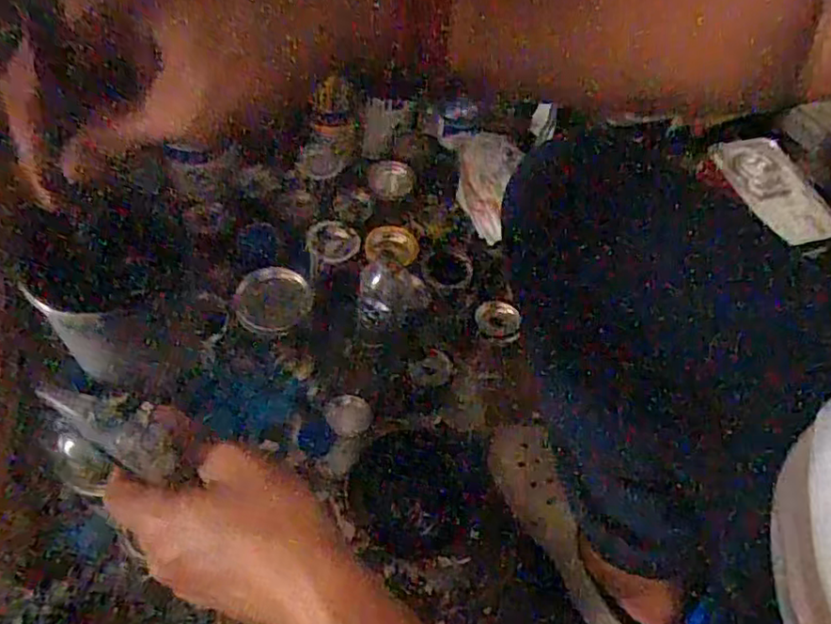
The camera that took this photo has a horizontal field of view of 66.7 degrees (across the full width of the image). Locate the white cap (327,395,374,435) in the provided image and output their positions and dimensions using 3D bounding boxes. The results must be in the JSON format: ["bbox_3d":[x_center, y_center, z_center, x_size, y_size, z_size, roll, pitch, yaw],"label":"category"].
[{"bbox_3d":[-0.083,0.129,0.790,0.056,0.013,0.047,8,60,1],"label":"white cap"}]

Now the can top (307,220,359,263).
[{"bbox_3d":[-0.111,-0.095,0.864,0.072,0.007,0.069,7,58,-16],"label":"can top"}]

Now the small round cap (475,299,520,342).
[{"bbox_3d":[0.109,0.012,0.835,0.057,0.011,0.062,1,60,-2],"label":"small round cap"}]

